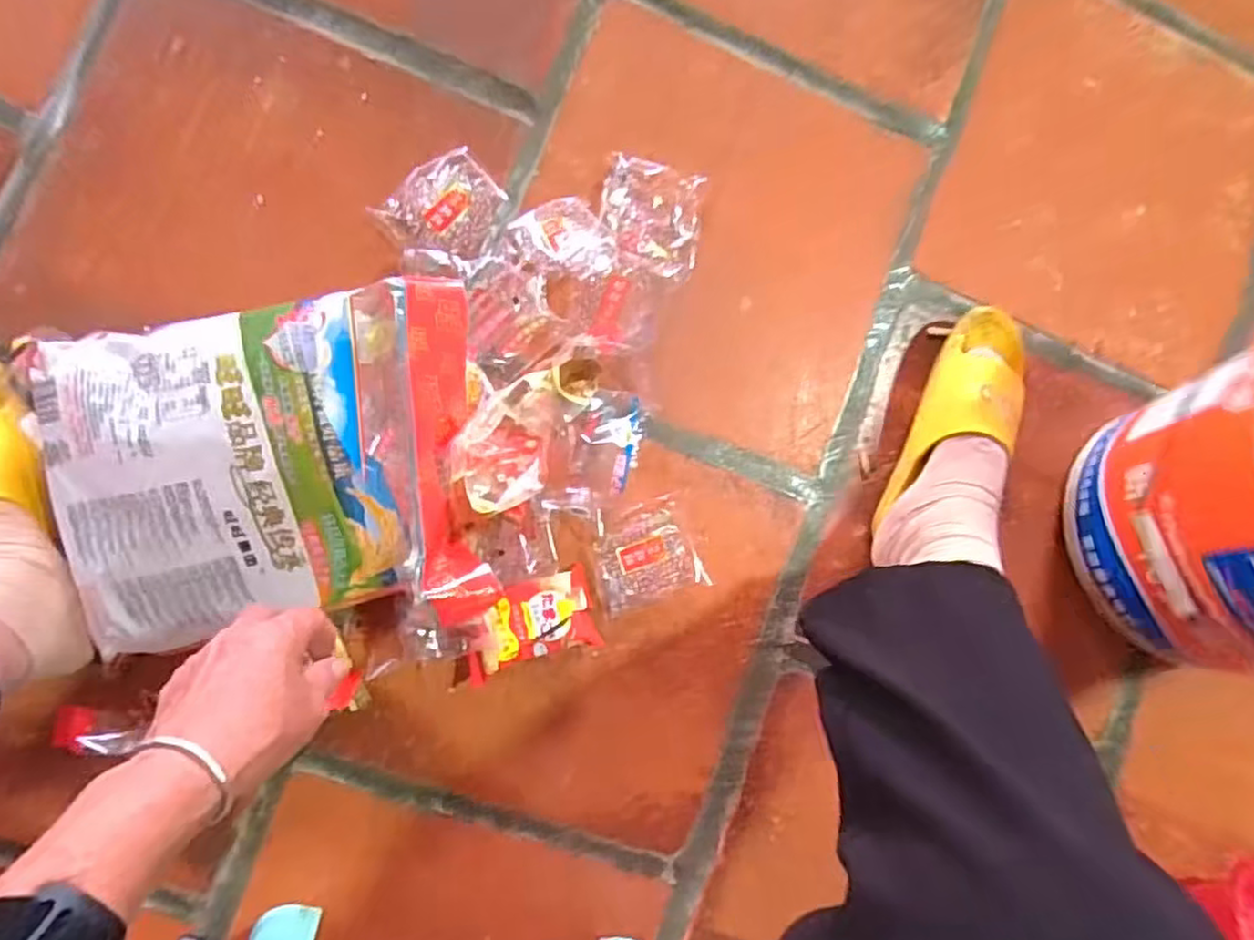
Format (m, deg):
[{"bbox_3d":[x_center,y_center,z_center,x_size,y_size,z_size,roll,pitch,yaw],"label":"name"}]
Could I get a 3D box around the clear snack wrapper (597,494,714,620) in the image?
[{"bbox_3d":[0.018,0.070,0.585,0.085,0.016,0.086,-12,90,-8],"label":"clear snack wrapper"}]

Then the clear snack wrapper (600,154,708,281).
[{"bbox_3d":[0.021,-0.214,0.594,0.083,0.020,0.087,10,87,-8],"label":"clear snack wrapper"}]

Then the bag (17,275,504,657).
[{"bbox_3d":[-0.252,-0.002,0.503,0.279,0.103,0.233,-8,90,-8],"label":"bag"}]

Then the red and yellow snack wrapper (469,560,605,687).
[{"bbox_3d":[-0.079,0.122,0.558,0.104,0.036,0.063,-15,91,-8],"label":"red and yellow snack wrapper"}]

